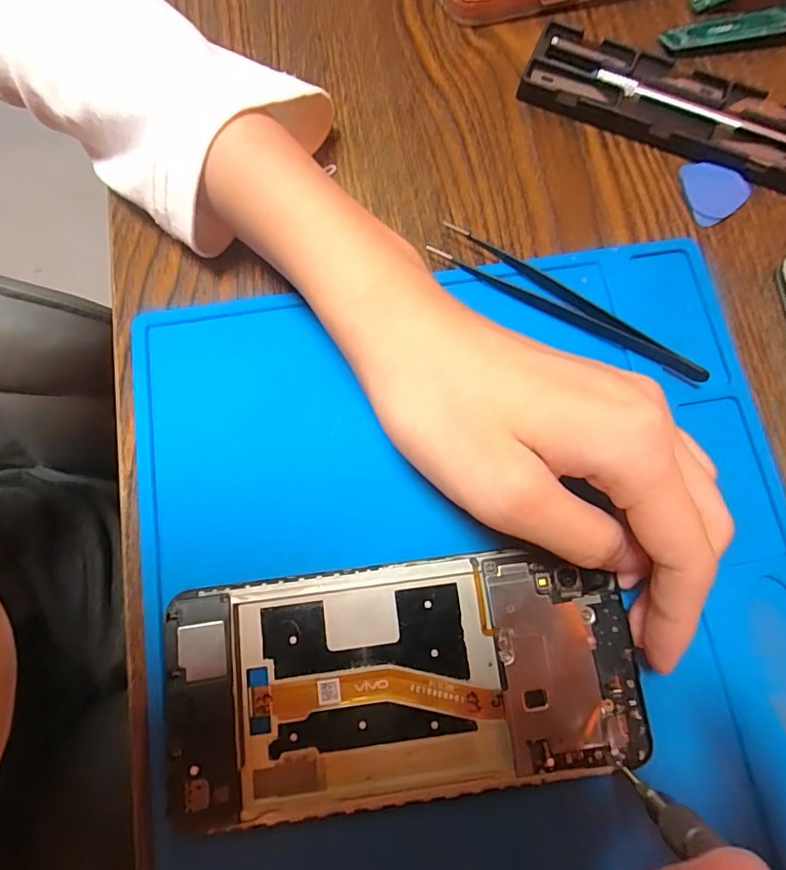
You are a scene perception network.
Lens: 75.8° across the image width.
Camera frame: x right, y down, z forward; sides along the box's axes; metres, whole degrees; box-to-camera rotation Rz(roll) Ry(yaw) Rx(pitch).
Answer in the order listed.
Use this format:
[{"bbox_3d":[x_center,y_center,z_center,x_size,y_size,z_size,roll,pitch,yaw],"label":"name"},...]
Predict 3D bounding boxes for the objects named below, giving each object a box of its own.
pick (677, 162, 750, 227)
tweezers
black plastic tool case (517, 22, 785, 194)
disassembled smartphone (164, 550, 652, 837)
[{"bbox_3d":[0.138,-0.105,0.213,0.026,0.004,0.028,-14,78,-4],"label":"pick"},{"bbox_3d":[0.067,-0.051,0.196,0.112,0.012,0.016,31,79,6],"label":"tweezers"},{"bbox_3d":[0.121,-0.144,0.221,0.125,0.009,0.040,25,78,5],"label":"black plastic tool case"},{"bbox_3d":[0.004,0.078,0.162,0.146,0.008,0.069,-5,77,-2],"label":"disassembled smartphone"}]

